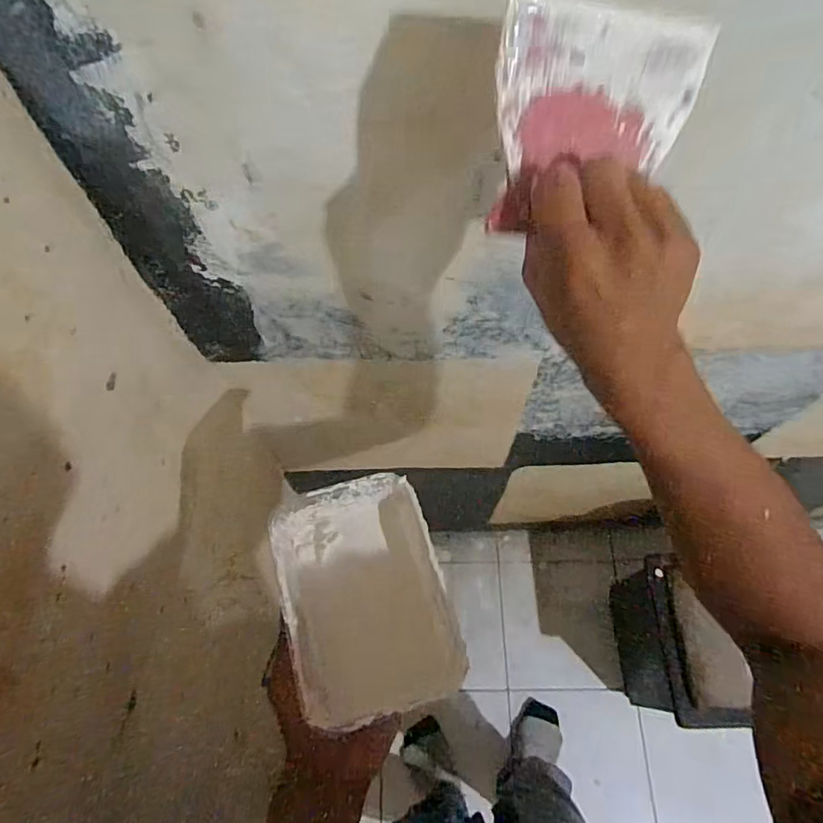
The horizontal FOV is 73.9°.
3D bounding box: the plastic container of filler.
[{"bbox_3d":[-0.036,0.141,0.426,0.116,0.061,0.166,-15,66,-4],"label":"plastic container of filler"}]

